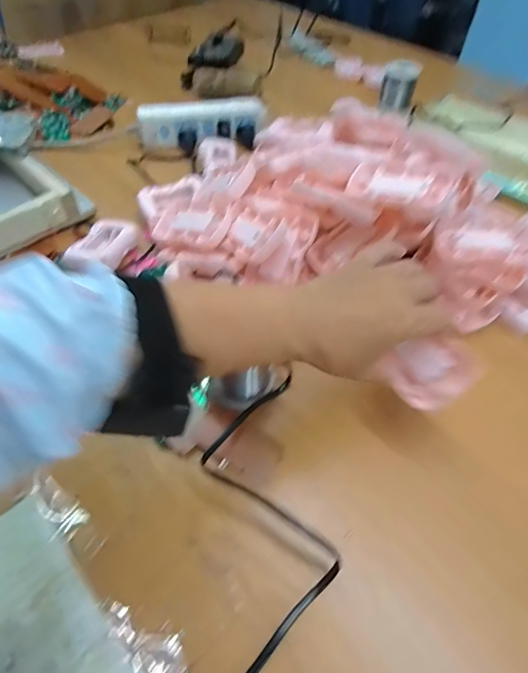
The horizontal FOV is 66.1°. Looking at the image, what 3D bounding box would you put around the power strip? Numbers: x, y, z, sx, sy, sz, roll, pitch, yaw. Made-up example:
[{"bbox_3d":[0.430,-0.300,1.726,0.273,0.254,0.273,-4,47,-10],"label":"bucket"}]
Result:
[{"bbox_3d":[-0.092,-0.326,0.612,0.186,0.050,0.032,-9,53,-9],"label":"power strip"}]

